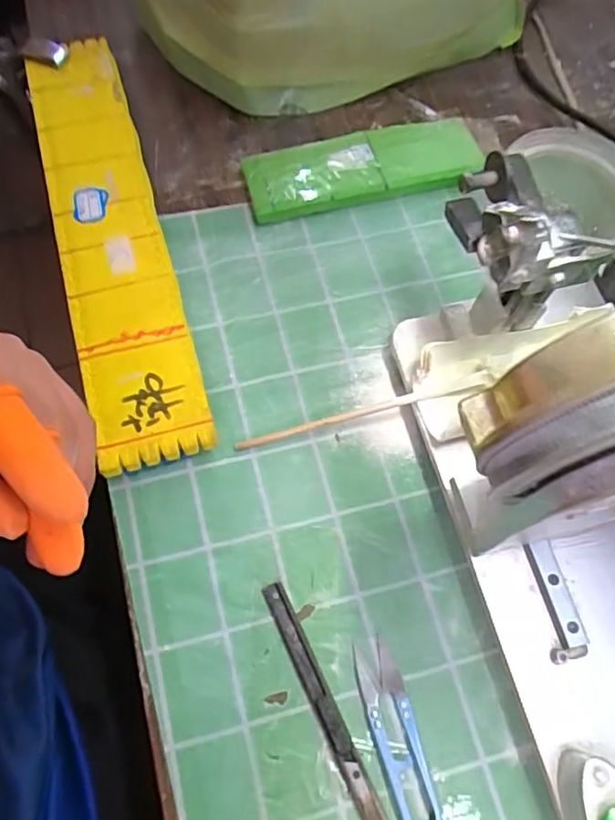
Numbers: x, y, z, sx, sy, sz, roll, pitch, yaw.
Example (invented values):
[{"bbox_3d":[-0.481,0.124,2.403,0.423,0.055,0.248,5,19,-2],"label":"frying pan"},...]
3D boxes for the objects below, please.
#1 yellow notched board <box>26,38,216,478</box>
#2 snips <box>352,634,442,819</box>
[{"bbox_3d":[-0.135,-0.120,0.409,0.070,0.031,0.339,-15,69,-9],"label":"yellow notched board"},{"bbox_3d":[0.047,0.172,0.306,0.023,0.010,0.097,-13,69,-8],"label":"snips"}]

